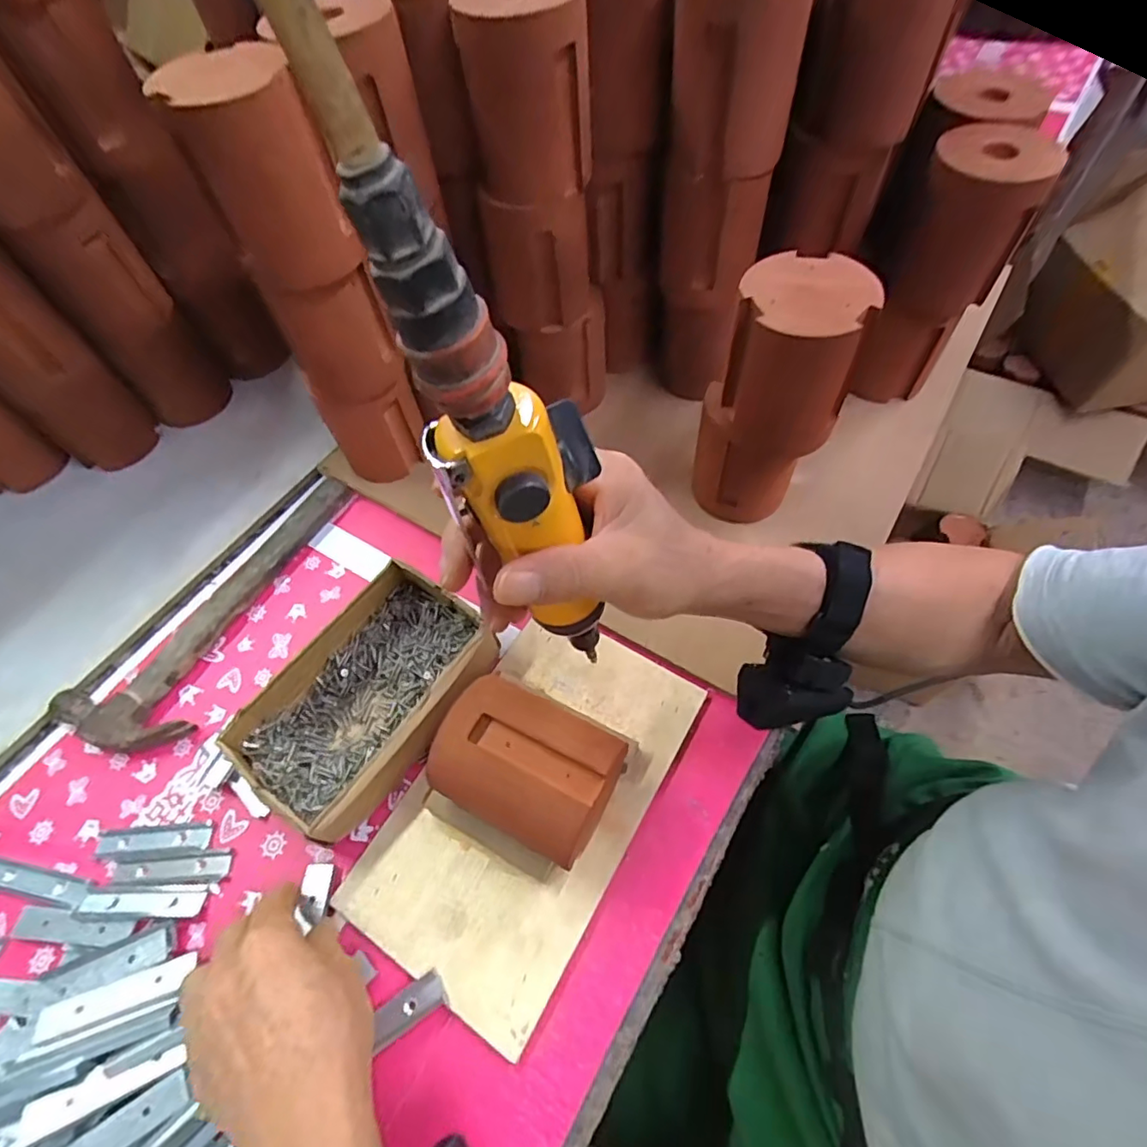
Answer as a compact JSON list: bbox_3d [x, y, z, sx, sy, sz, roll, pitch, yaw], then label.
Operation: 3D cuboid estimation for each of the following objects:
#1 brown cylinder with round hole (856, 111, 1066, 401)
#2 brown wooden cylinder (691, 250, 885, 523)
[{"bbox_3d":[0.281,-0.219,0.462,0.091,0.210,0.069,-37,64,-17],"label":"brown cylinder with round hole"},{"bbox_3d":[0.136,-0.107,0.420,0.081,0.214,0.067,10,60,9],"label":"brown wooden cylinder"}]

